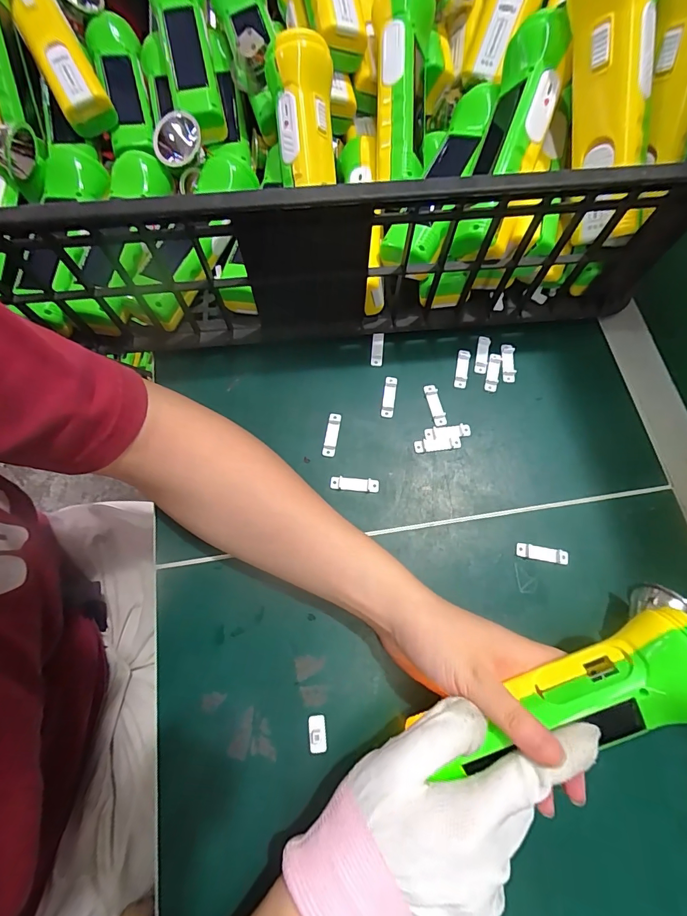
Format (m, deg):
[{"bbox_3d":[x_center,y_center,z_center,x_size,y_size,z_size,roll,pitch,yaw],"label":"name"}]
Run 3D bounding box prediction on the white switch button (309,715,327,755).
[{"bbox_3d":[-0.017,0.176,0.260,0.010,0.004,0.021,-6,71,-3],"label":"white switch button"}]

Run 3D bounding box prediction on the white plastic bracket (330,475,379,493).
[{"bbox_3d":[0.009,0.021,0.318,0.037,0.004,0.010,5,71,1],"label":"white plastic bracket"}]

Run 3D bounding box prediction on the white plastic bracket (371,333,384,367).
[{"bbox_3d":[0.029,-0.094,0.355,0.010,0.007,0.027,4,71,1],"label":"white plastic bracket"}]

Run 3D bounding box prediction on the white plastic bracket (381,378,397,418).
[{"bbox_3d":[0.038,-0.051,0.343,0.010,0.005,0.035,9,71,3],"label":"white plastic bracket"}]

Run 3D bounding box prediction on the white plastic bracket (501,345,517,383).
[{"bbox_3d":[0.143,-0.082,0.353,0.011,0.004,0.034,5,71,1],"label":"white plastic bracket"}]

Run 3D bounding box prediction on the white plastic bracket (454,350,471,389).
[{"bbox_3d":[0.102,-0.077,0.352,0.011,0.004,0.036,12,71,4],"label":"white plastic bracket"}]

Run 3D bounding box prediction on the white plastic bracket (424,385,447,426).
[{"bbox_3d":[0.076,-0.044,0.340,0.009,0.004,0.037,-13,72,-5],"label":"white plastic bracket"}]

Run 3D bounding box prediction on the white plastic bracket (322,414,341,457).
[{"bbox_3d":[-0.010,-0.019,0.330,0.010,0.004,0.036,9,71,3],"label":"white plastic bracket"}]

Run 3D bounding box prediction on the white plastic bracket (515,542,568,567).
[{"bbox_3d":[0.146,0.071,0.301,0.037,0.005,0.010,10,71,3],"label":"white plastic bracket"}]

